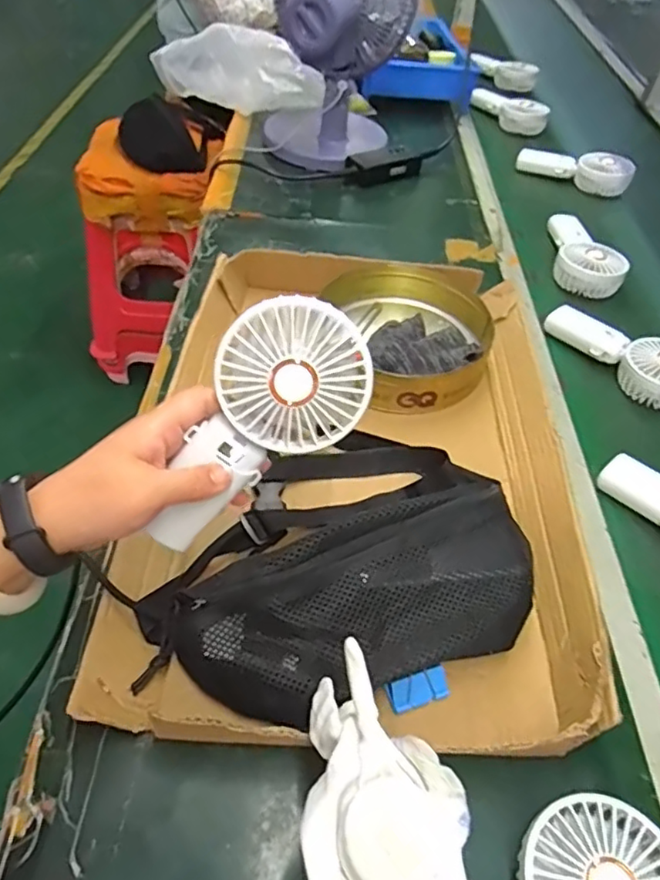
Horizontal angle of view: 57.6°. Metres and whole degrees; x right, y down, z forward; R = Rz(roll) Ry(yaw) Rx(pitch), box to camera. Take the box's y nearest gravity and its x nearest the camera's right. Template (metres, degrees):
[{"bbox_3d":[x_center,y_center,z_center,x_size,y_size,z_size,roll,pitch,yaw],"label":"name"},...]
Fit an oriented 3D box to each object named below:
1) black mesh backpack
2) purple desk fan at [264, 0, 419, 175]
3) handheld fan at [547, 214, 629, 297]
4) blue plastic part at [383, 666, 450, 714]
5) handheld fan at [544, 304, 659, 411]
[{"bbox_3d":[-0.009,0.079,0.459,0.292,0.076,0.238,-14,49,-20],"label":"black mesh backpack"},{"bbox_3d":[0.010,-0.595,0.902,0.211,0.287,0.184,7,46,0],"label":"purple desk fan"},{"bbox_3d":[0.337,-0.263,0.825,0.082,0.037,0.169,-3,51,-9],"label":"handheld fan"},{"bbox_3d":[0.060,0.174,0.420,0.045,0.010,0.022,-12,81,-15],"label":"blue plastic part"},{"bbox_3d":[0.338,-0.100,0.691,0.069,0.051,0.185,-27,55,-29],"label":"handheld fan"}]

